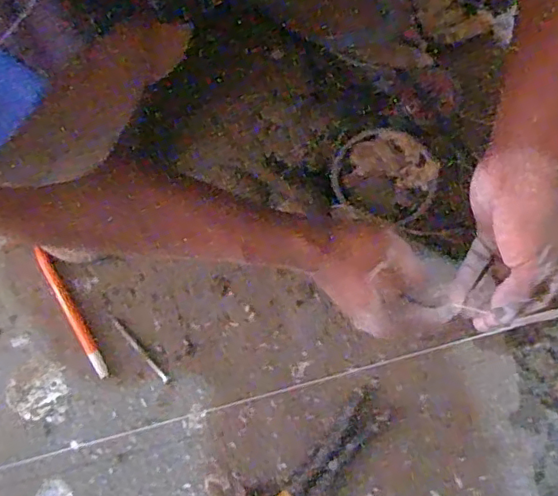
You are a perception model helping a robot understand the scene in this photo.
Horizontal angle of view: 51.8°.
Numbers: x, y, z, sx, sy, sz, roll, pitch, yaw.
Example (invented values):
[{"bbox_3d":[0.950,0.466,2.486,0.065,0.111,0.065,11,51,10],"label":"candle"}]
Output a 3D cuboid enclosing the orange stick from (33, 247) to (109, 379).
[{"bbox_3d":[-0.181,0.055,0.499,0.012,0.006,0.128,-30,78,-9],"label":"orange stick"}]

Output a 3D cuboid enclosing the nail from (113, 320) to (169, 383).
[{"bbox_3d":[-0.119,0.088,0.494,0.005,0.004,0.070,-42,80,-11],"label":"nail"}]

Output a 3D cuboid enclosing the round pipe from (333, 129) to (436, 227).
[{"bbox_3d":[0.101,-0.070,0.552,0.096,0.017,0.088,13,75,2],"label":"round pipe"}]

